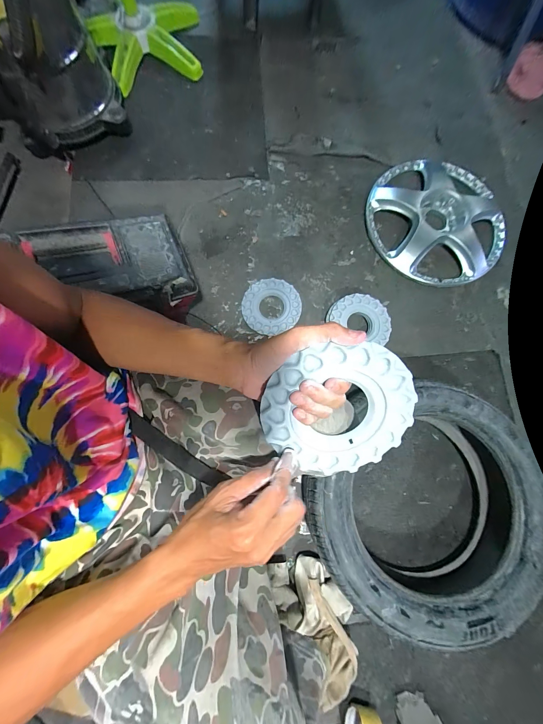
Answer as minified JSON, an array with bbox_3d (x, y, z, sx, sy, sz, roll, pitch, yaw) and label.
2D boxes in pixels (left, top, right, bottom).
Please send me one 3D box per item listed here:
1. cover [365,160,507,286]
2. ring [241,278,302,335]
[{"bbox_3d":[0.510,-0.439,0.852,0.433,0.054,0.416,8,78,-2],"label":"cover"},{"bbox_3d":[-0.001,-0.162,0.802,0.166,0.014,0.156,1,78,-4],"label":"ring"}]

